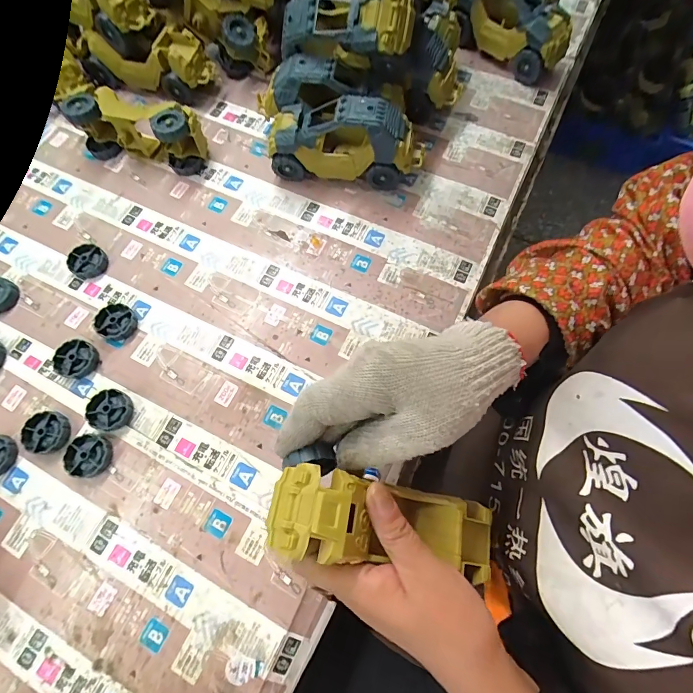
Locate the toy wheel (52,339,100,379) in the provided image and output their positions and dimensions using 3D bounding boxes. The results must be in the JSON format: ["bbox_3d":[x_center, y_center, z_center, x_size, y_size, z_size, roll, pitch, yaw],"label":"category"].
[{"bbox_3d":[-0.272,0.013,0.384,0.038,0.013,0.037,-1,72,2],"label":"toy wheel"}]

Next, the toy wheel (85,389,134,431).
[{"bbox_3d":[-0.227,0.061,0.364,0.040,0.009,0.037,-1,72,2],"label":"toy wheel"}]

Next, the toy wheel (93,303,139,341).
[{"bbox_3d":[-0.242,-0.026,0.396,0.042,0.013,0.037,19,74,8],"label":"toy wheel"}]

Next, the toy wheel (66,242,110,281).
[{"bbox_3d":[-0.288,-0.095,0.423,0.040,0.012,0.038,-1,72,2],"label":"toy wheel"}]

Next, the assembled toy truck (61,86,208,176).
[{"bbox_3d":[-0.249,-0.257,0.453,0.161,0.060,0.055,14,73,7],"label":"assembled toy truck"}]

